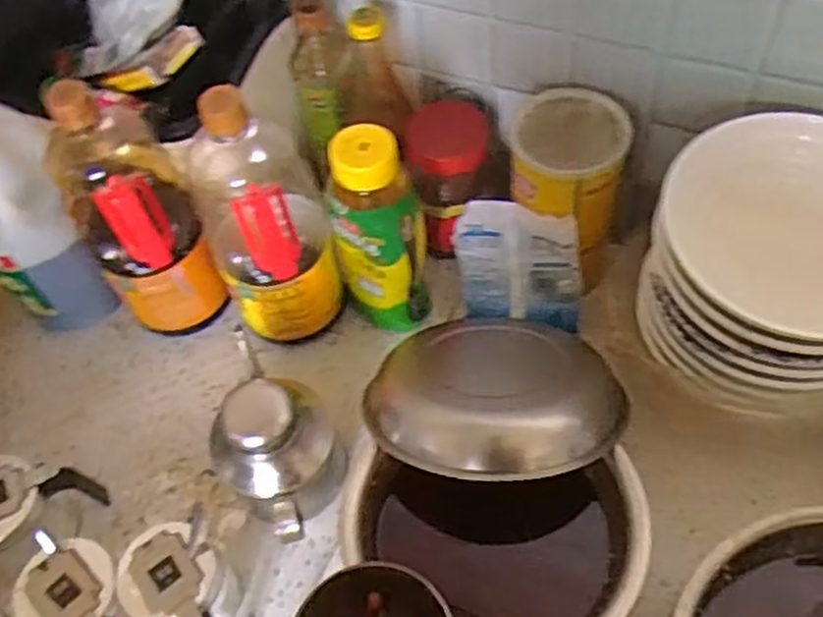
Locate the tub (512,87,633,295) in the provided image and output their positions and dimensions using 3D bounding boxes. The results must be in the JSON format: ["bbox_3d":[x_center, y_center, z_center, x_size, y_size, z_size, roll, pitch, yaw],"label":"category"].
[{"bbox_3d":[0.149,-0.116,0.726,0.106,0.145,0.102,32,64,24],"label":"tub"}]

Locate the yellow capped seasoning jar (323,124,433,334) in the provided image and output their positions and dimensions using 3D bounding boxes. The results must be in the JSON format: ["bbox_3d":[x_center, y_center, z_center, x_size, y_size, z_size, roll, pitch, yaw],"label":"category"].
[{"bbox_3d":[-0.028,-0.060,0.723,0.083,0.235,0.061,-13,55,-4],"label":"yellow capped seasoning jar"}]

